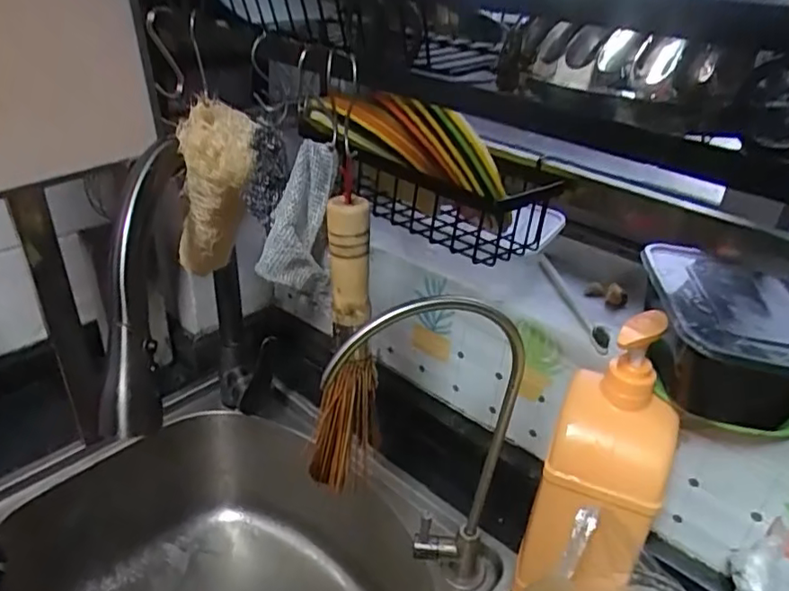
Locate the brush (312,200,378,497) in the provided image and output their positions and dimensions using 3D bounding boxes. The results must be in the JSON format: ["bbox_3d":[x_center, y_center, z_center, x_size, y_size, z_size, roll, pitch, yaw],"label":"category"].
[{"bbox_3d":[-0.038,0.049,0.456,0.041,0.245,0.036,16,33,19],"label":"brush"}]

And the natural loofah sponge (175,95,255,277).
[{"bbox_3d":[-0.159,-0.074,0.531,0.050,0.178,0.088,-23,60,-36],"label":"natural loofah sponge"}]

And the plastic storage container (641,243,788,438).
[{"bbox_3d":[0.253,0.034,0.463,0.110,0.081,0.154,7,31,6],"label":"plastic storage container"}]

